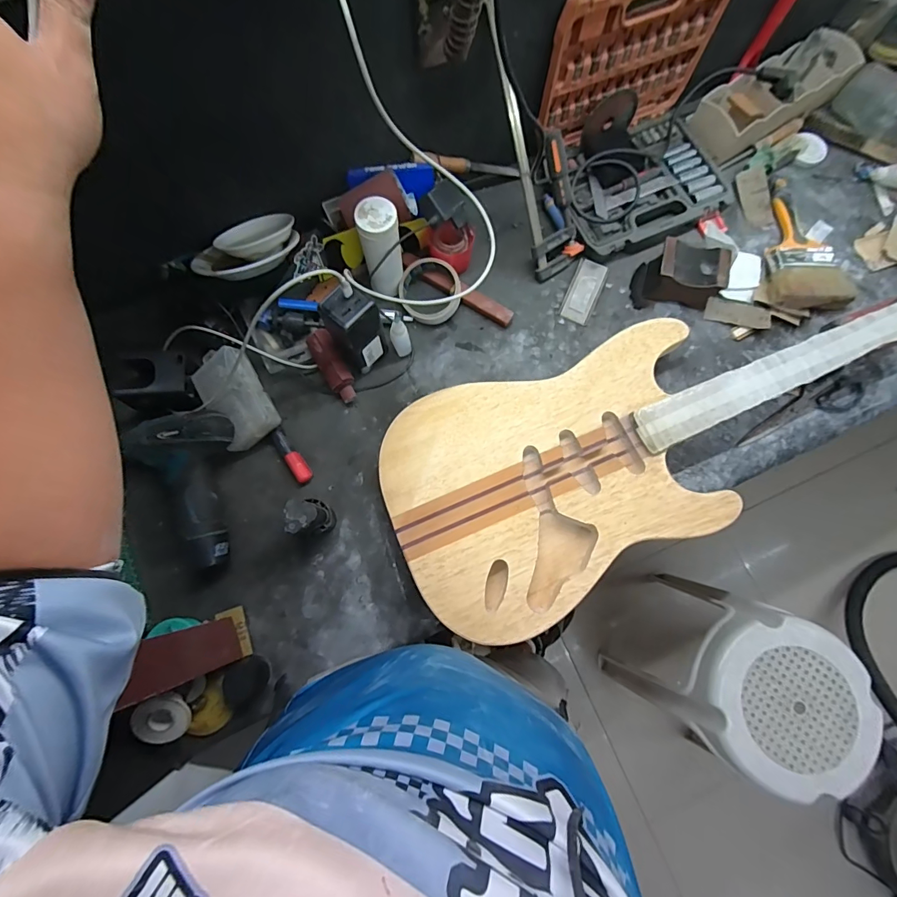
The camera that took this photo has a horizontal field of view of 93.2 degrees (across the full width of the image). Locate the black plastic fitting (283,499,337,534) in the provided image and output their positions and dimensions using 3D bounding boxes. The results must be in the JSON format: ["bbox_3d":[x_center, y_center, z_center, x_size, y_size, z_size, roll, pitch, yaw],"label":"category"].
[{"bbox_3d":[-0.166,0.083,0.513,0.037,0.081,0.046,-8,77,-2],"label":"black plastic fitting"}]

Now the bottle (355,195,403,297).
[{"bbox_3d":[-0.087,-0.261,0.559,0.047,0.119,0.056,-3,77,-1],"label":"bottle"}]

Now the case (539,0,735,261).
[{"bbox_3d":[0.280,-0.440,0.571,0.274,0.199,0.211,-24,78,-6],"label":"case"}]

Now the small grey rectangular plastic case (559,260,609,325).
[{"bbox_3d":[0.204,-0.236,0.636,0.045,0.006,0.103,24,78,5],"label":"small grey rectangular plastic case"}]

